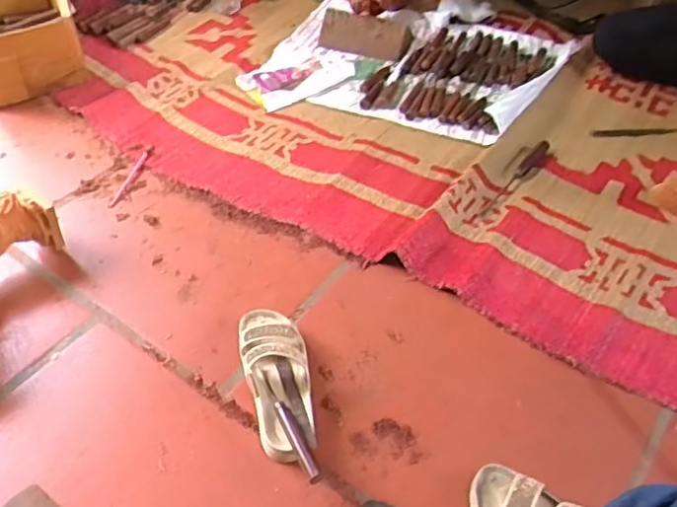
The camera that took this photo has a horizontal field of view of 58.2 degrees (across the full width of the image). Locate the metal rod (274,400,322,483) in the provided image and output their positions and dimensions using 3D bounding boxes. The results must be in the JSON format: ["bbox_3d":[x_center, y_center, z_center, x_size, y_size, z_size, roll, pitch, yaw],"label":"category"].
[{"bbox_3d":[-0.053,0.234,0.768,0.017,0.016,0.122,-19,51,-19],"label":"metal rod"}]

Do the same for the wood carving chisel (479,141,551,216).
[{"bbox_3d":[0.339,-0.149,1.154,0.023,0.022,0.239,32,55,25],"label":"wood carving chisel"}]

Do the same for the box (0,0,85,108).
[{"bbox_3d":[-0.745,-0.516,1.404,0.258,0.153,0.358,-25,53,-22],"label":"box"}]

